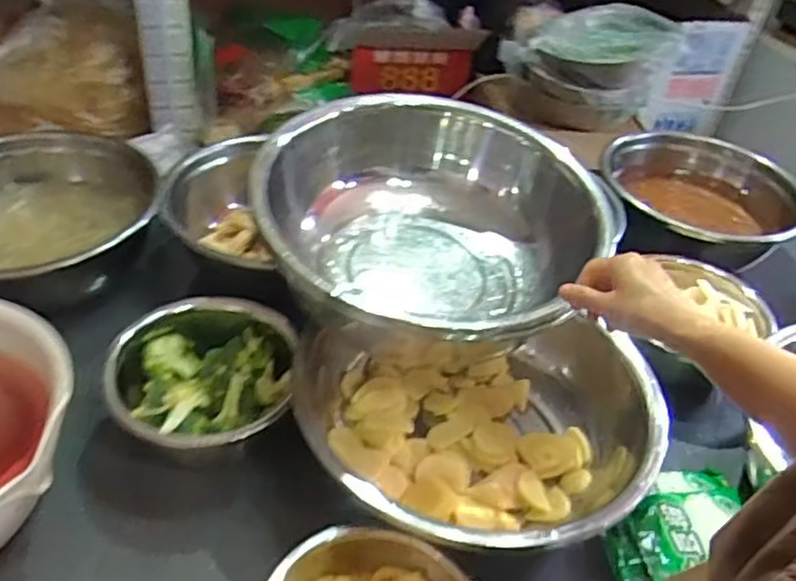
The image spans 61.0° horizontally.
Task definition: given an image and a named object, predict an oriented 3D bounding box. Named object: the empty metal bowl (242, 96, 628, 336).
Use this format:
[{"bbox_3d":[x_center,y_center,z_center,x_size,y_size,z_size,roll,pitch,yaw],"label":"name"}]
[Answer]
[{"bbox_3d":[0.029,-0.069,0.764,0.330,0.165,0.382,11,41,4],"label":"empty metal bowl"}]

